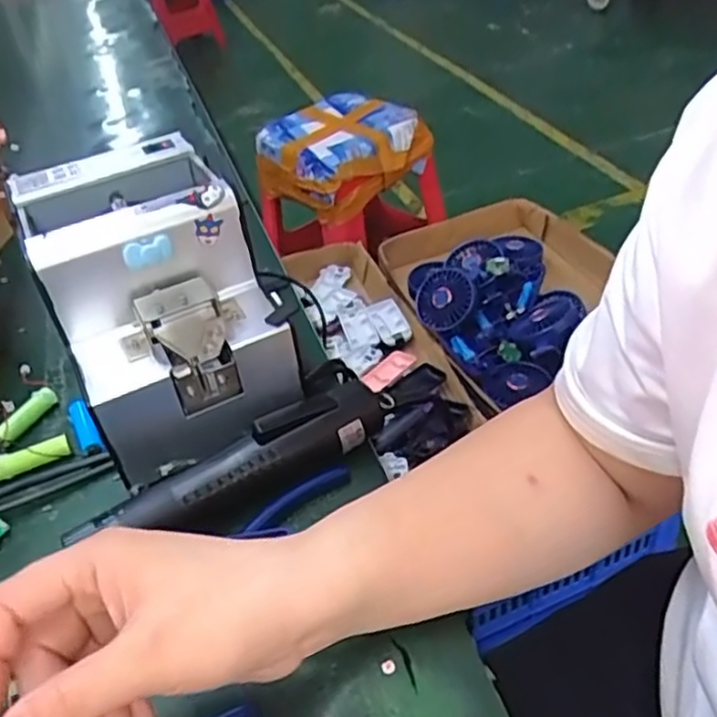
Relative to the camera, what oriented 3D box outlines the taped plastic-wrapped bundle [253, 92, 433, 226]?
[{"bbox_3d":[-0.038,-0.442,1.491,0.315,0.133,0.258,-30,45,-23],"label":"taped plastic-wrapped bundle"}]

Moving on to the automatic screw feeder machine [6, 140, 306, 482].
[{"bbox_3d":[-0.130,-0.037,0.459,0.121,0.151,0.163,-22,42,-16],"label":"automatic screw feeder machine"}]

